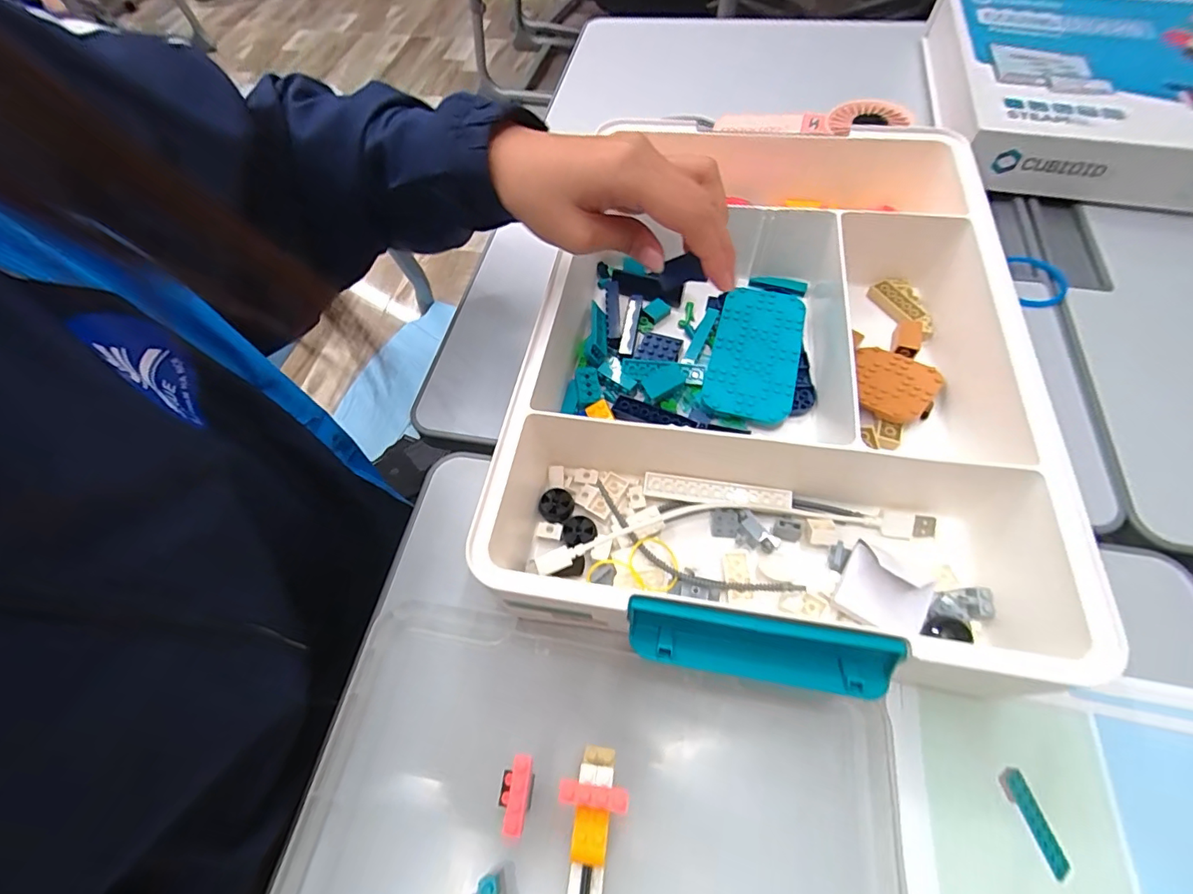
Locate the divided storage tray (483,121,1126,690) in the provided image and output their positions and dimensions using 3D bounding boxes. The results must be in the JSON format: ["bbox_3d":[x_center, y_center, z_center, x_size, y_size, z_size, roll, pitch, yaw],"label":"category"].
[{"bbox_3d":[0.118,-0.065,0.360,0.316,0.077,0.429,6,60,7],"label":"divided storage tray"}]

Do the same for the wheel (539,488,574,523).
[{"bbox_3d":[-0.027,0.039,0.335,0.023,0.010,0.022,-2,59,3],"label":"wheel"}]

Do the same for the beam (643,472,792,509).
[{"bbox_3d":[0.079,0.030,0.333,0.095,0.007,0.014,7,60,8],"label":"beam"}]

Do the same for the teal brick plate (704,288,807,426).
[{"bbox_3d":[0.121,-0.072,0.385,0.062,0.009,0.124,14,61,12],"label":"teal brick plate"}]

